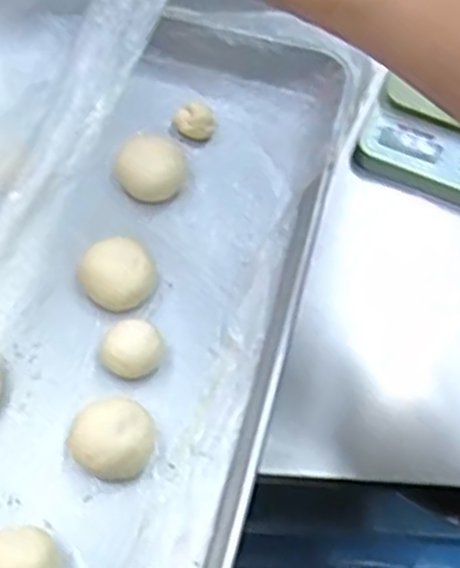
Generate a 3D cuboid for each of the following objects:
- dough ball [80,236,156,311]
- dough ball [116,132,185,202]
[{"bbox_3d":[-0.087,-0.008,0.622,0.052,0.029,0.050,2,63,-3],"label":"dough ball"},{"bbox_3d":[-0.067,-0.099,0.674,0.056,0.034,0.046,-6,63,-7],"label":"dough ball"}]

